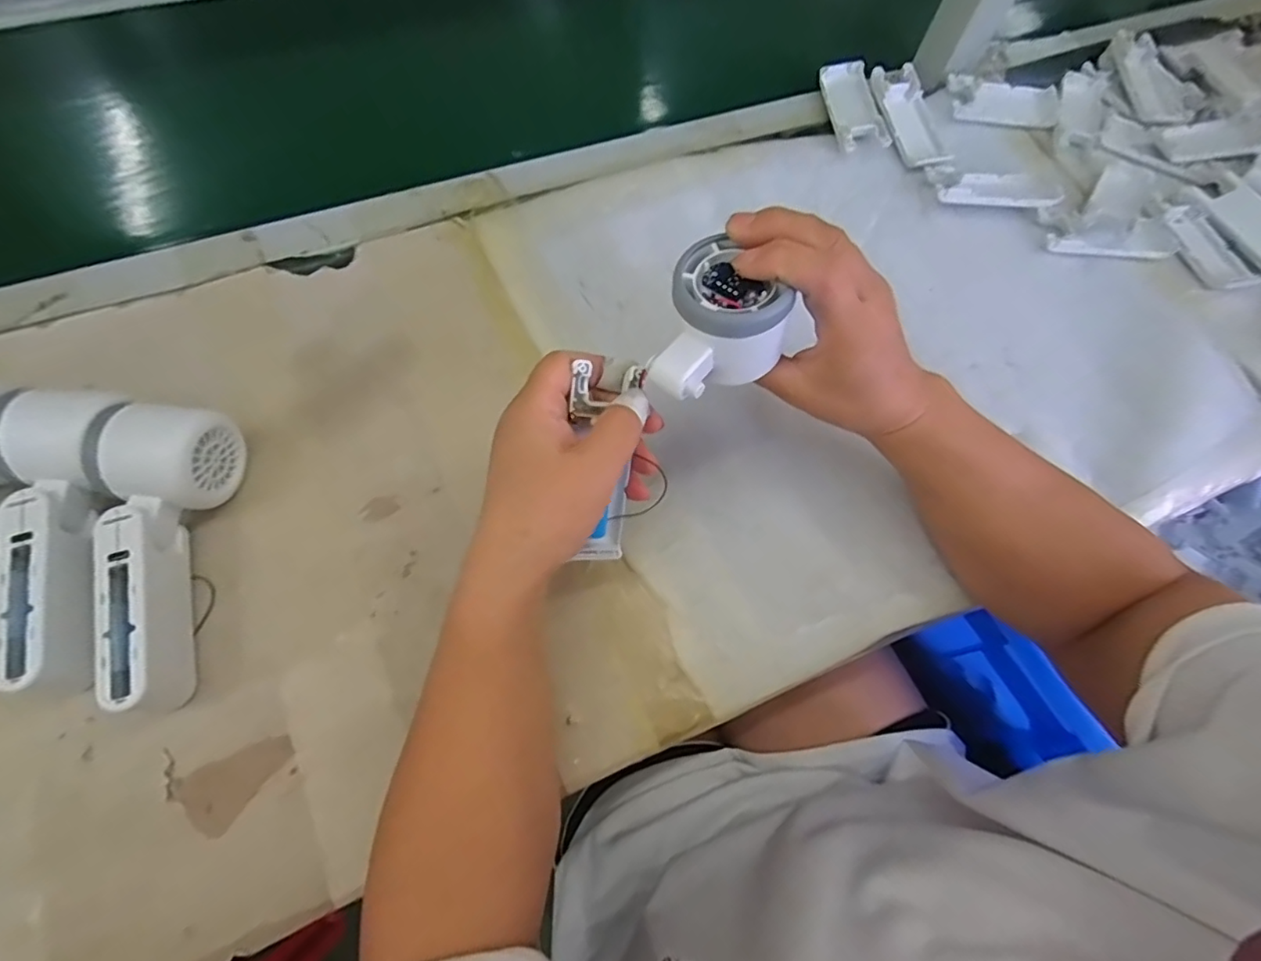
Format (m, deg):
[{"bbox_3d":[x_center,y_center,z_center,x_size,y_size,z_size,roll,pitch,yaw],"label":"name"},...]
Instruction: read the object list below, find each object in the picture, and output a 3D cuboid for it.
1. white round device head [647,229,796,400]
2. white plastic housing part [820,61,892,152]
[{"bbox_3d":[0.044,-0.073,0.274,0.058,0.043,0.072,22,68,7],"label":"white round device head"},{"bbox_3d":[0.197,-0.328,0.498,0.040,0.018,0.100,-4,67,-4],"label":"white plastic housing part"}]

